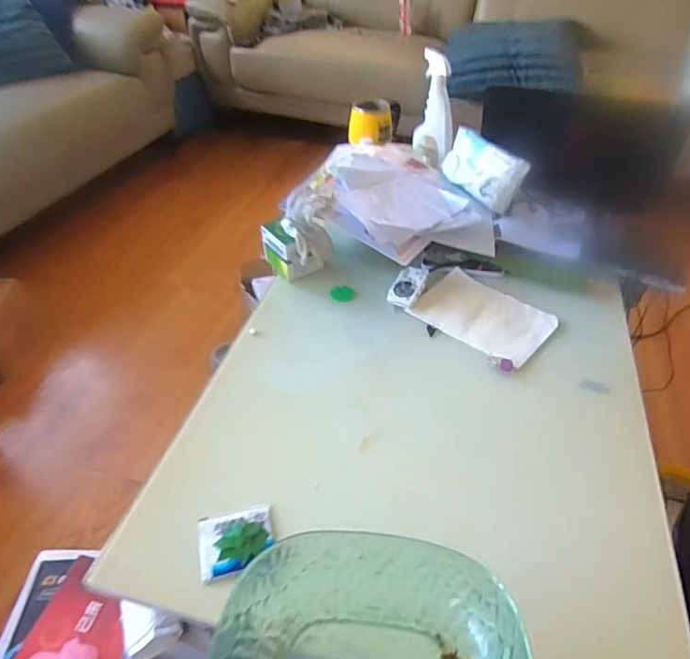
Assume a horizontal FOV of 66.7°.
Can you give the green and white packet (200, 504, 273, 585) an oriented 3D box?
[{"bbox_3d":[-0.119,0.234,0.581,0.079,0.018,0.072,-10,44,-10],"label":"green and white packet"}]

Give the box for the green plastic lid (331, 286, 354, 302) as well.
[{"bbox_3d":[-0.004,-0.062,0.907,0.041,0.004,0.042,0,43,0],"label":"green plastic lid"}]

